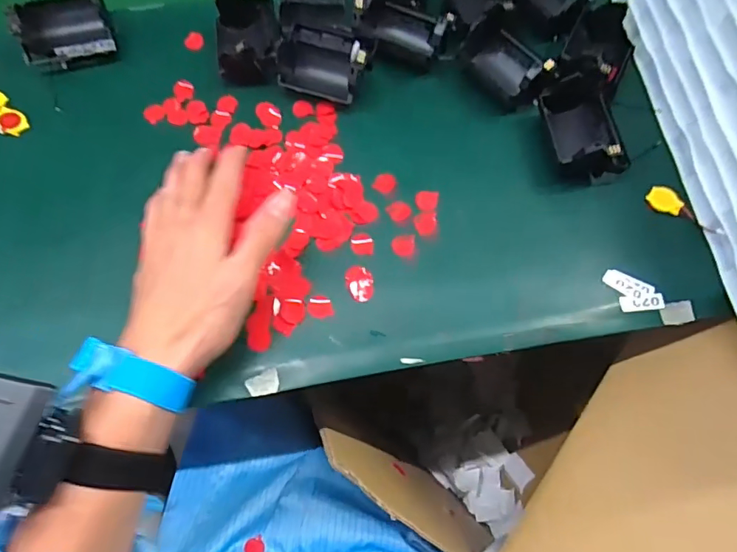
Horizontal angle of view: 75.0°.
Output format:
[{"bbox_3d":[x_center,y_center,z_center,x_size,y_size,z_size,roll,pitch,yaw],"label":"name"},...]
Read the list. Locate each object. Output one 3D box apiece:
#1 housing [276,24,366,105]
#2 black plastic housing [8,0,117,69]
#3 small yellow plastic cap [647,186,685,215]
[{"bbox_3d":[-0.034,-0.175,0.391,0.073,0.037,0.055,20,68,10],"label":"housing"},{"bbox_3d":[-0.252,-0.206,0.400,0.072,0.043,0.047,-15,67,-5],"label":"black plastic housing"},{"bbox_3d":[0.223,-0.057,0.359,0.025,0.007,0.018,32,70,14],"label":"small yellow plastic cap"}]

